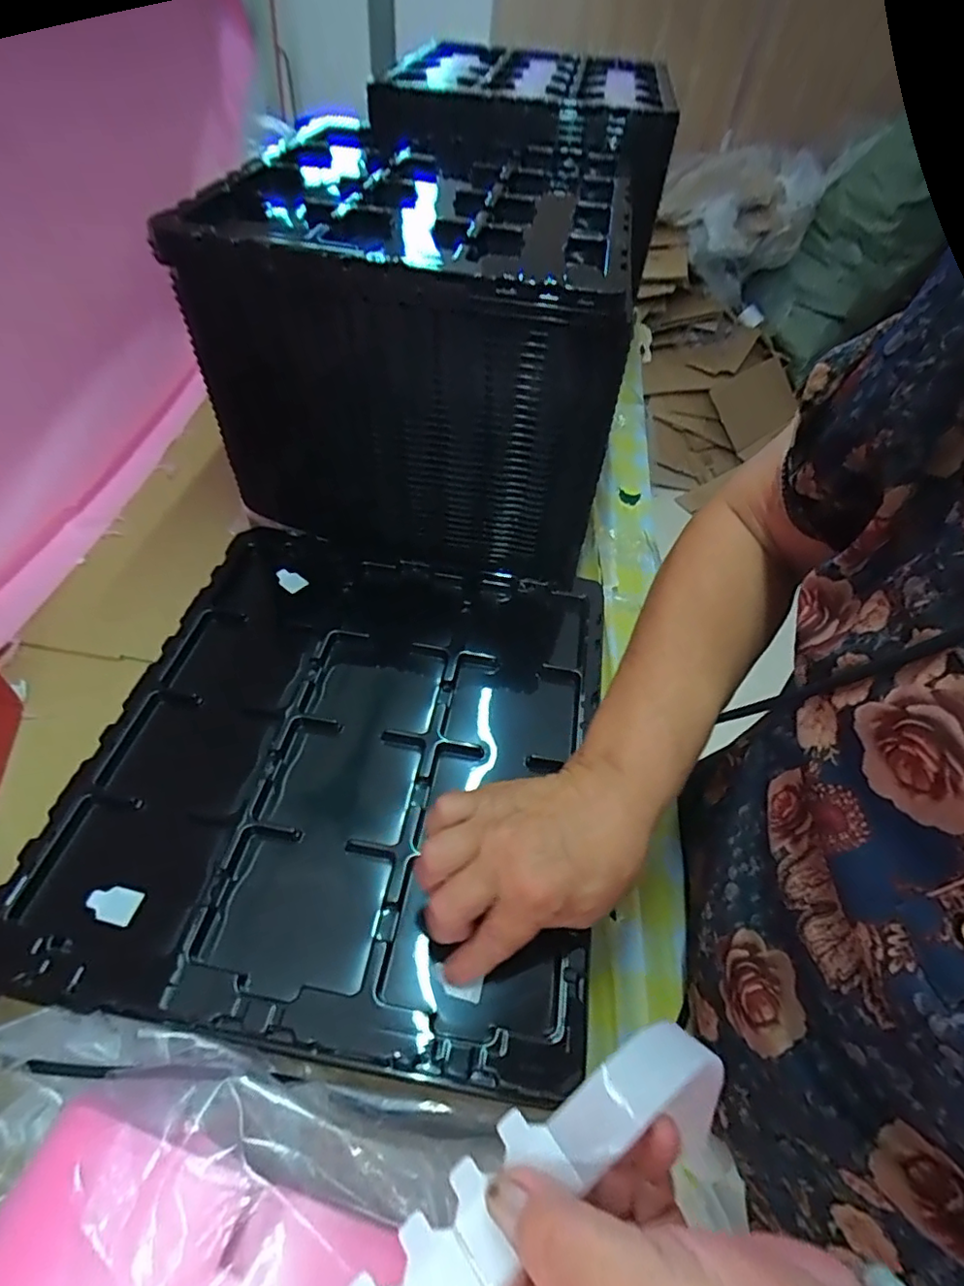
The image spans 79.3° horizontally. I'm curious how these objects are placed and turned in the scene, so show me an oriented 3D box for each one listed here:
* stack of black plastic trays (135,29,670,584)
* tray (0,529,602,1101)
[{"bbox_3d":[-0.031,-0.322,0.583,0.349,0.270,0.439,12,51,5],"label":"stack of black plastic trays"},{"bbox_3d":[-0.088,0.075,0.424,0.326,0.050,0.364,10,49,2],"label":"tray"}]

